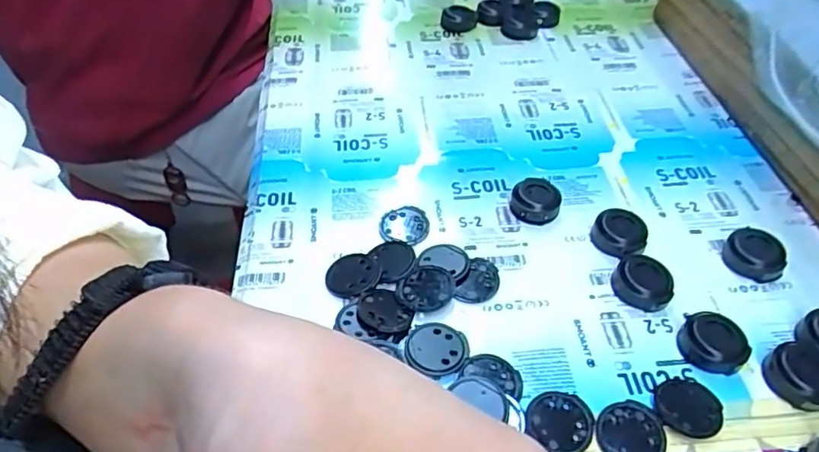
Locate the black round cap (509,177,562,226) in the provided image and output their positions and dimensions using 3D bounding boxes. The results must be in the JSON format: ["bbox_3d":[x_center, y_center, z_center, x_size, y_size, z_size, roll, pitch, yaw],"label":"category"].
[{"bbox_3d":[0.078,-0.016,0.357,0.029,0.016,0.028,-1,47,1],"label":"black round cap"}]

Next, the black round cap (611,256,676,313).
[{"bbox_3d":[0.126,0.030,0.315,0.031,0.010,0.030,-1,47,1],"label":"black round cap"}]

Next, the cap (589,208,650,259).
[{"bbox_3d":[0.121,0.005,0.338,0.029,0.015,0.028,-1,47,1],"label":"cap"}]

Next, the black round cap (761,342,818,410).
[{"bbox_3d":[0.186,0.070,0.276,0.030,0.011,0.030,-1,47,1],"label":"black round cap"}]

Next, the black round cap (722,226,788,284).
[{"bbox_3d":[0.194,0.015,0.328,0.030,0.013,0.028,-1,47,1],"label":"black round cap"}]

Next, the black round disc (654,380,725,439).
[{"bbox_3d":[0.130,0.083,0.270,0.029,0.004,0.027,-1,47,1],"label":"black round disc"}]

